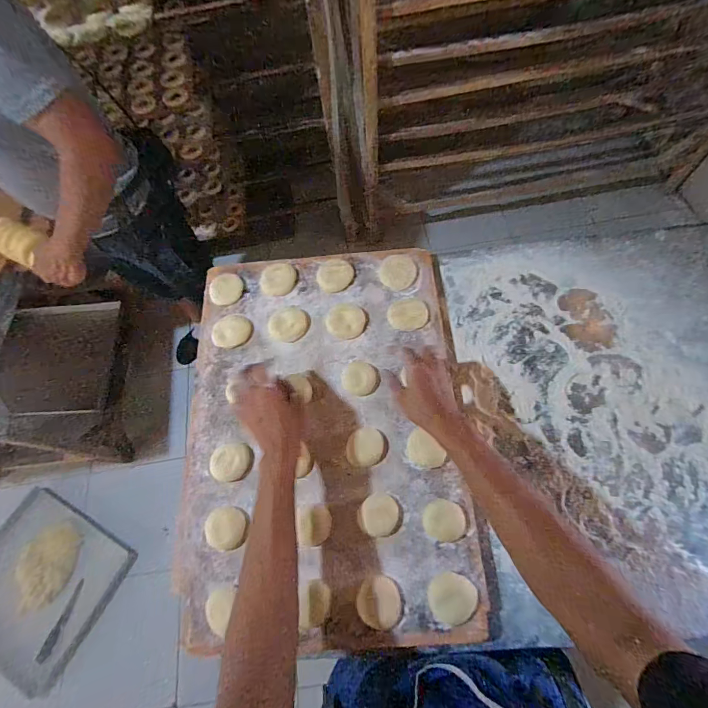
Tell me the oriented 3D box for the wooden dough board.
[{"bbox_3d":[-0.052,0.096,0.593,0.413,0.031,0.591,-6,66,3],"label":"wooden dough board"}]

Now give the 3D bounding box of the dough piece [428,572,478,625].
[{"bbox_3d":[0.126,0.312,0.485,0.059,0.018,0.056,-2,67,5],"label":"dough piece"}]

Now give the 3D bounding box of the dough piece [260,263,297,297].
[{"bbox_3d":[-0.138,-0.137,0.694,0.062,0.010,0.063,-2,67,5],"label":"dough piece"}]

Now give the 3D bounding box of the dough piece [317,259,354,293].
[{"bbox_3d":[-0.035,-0.144,0.688,0.065,0.009,0.061,-2,67,5],"label":"dough piece"}]

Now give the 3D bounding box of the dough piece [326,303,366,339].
[{"bbox_3d":[-0.013,-0.059,0.648,0.064,0.011,0.062,-2,67,5],"label":"dough piece"}]

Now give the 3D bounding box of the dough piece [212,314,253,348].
[{"bbox_3d":[-0.211,-0.039,0.658,0.068,0.015,0.057,-36,68,-10],"label":"dough piece"}]

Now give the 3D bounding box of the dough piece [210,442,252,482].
[{"bbox_3d":[-0.186,0.163,0.572,0.062,0.022,0.053,-10,66,1],"label":"dough piece"}]

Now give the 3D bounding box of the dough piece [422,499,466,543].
[{"bbox_3d":[0.125,0.231,0.524,0.057,0.006,0.051,11,68,10],"label":"dough piece"}]

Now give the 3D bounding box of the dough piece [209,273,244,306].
[{"bbox_3d":[-0.233,-0.118,0.689,0.059,0.011,0.057,-12,66,1],"label":"dough piece"}]

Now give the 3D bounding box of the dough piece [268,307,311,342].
[{"bbox_3d":[-0.112,-0.052,0.655,0.070,0.015,0.063,6,68,8],"label":"dough piece"}]

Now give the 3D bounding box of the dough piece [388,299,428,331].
[{"bbox_3d":[0.094,-0.070,0.655,0.067,0.008,0.060,-2,67,5],"label":"dough piece"}]

